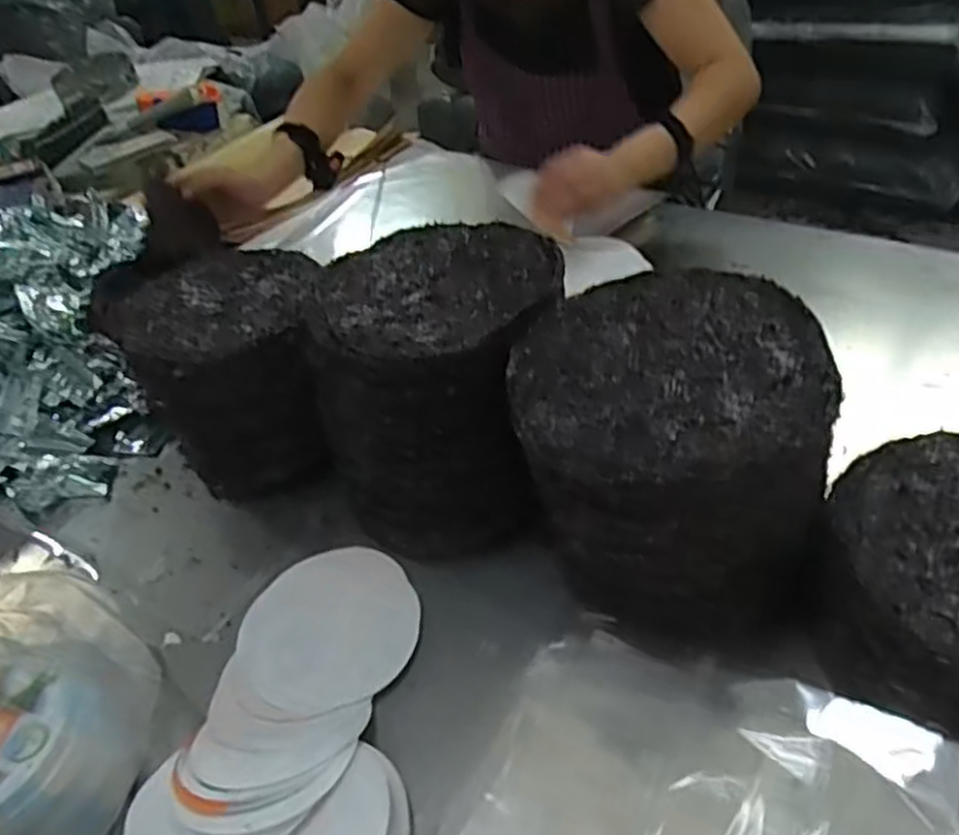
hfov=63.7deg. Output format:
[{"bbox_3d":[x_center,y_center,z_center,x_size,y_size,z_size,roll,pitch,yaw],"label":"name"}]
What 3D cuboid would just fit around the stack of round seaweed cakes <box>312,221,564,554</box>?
[{"bbox_3d":[-0.026,-0.027,0.682,0.216,0.194,0.232,-5,39,11],"label":"stack of round seaweed cakes"}]

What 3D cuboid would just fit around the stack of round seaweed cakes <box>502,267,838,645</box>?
[{"bbox_3d":[0.137,0.026,0.566,0.202,0.176,0.202,-13,39,2],"label":"stack of round seaweed cakes"}]

